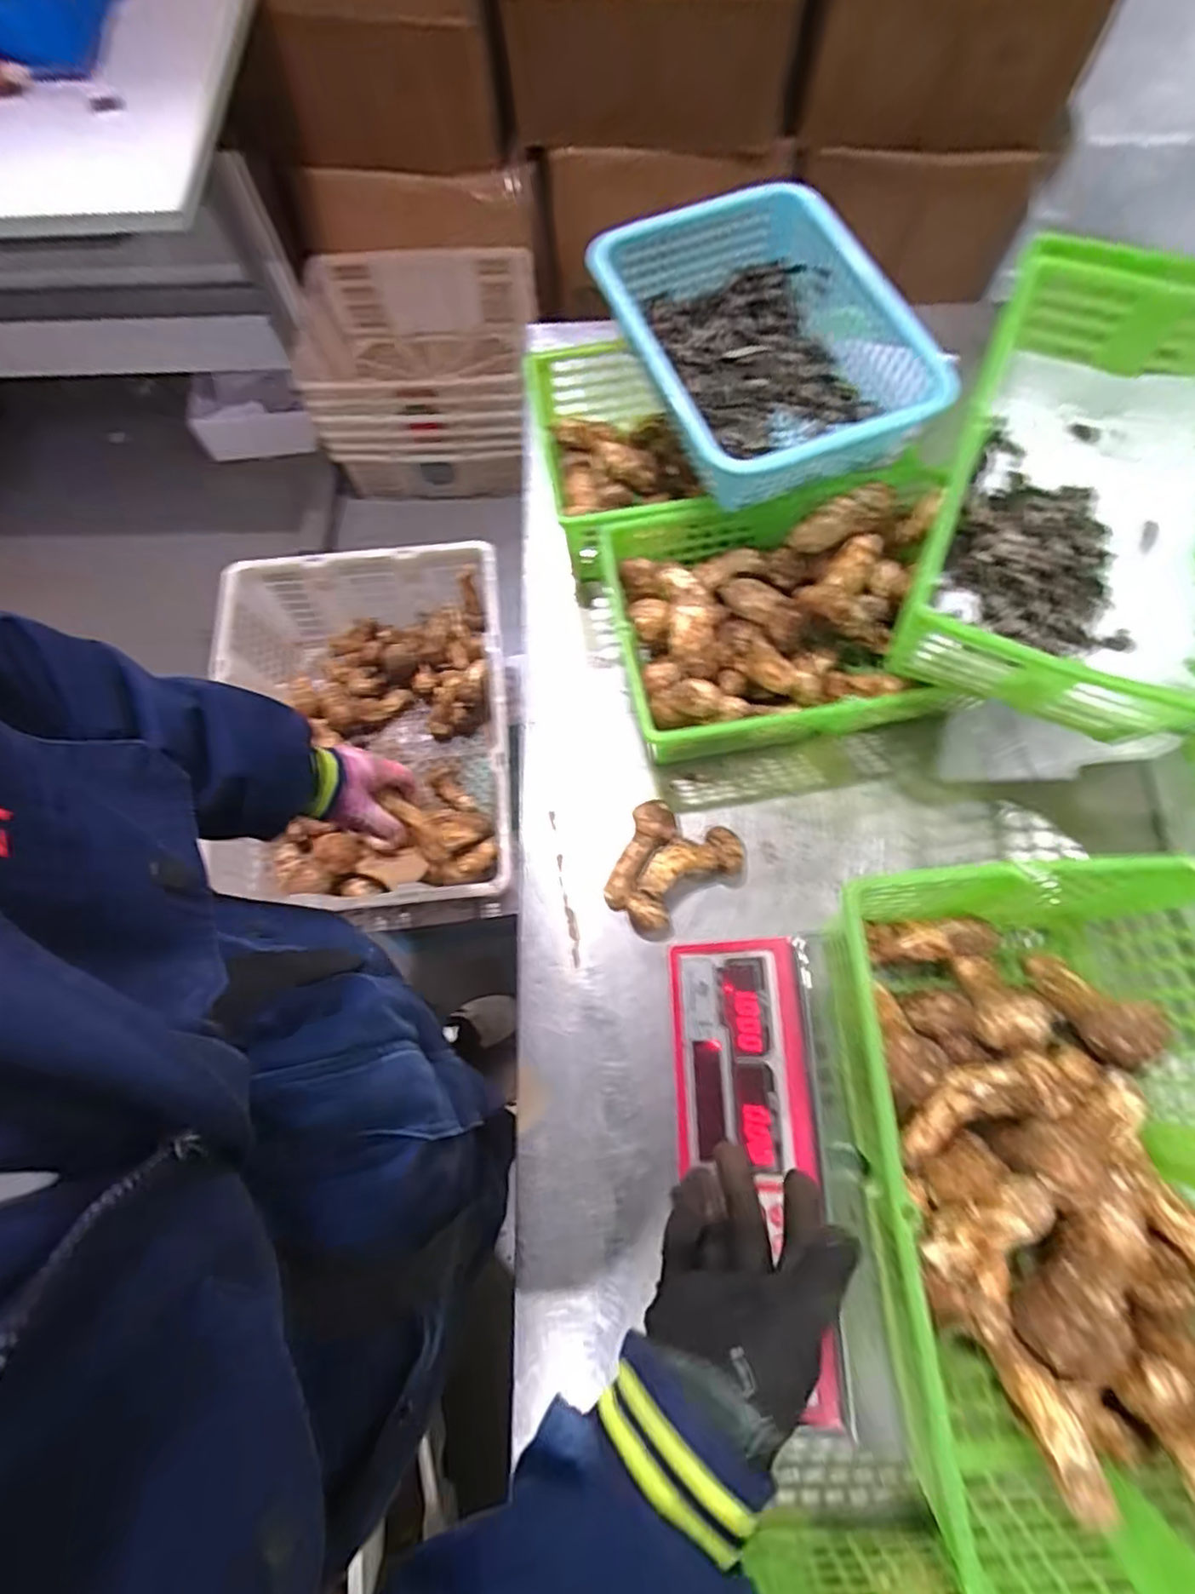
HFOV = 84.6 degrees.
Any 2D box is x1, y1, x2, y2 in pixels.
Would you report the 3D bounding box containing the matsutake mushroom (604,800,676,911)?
[{"bbox_3d":[0.039,0.053,0.585,0.038,0.030,0.100,20,76,7],"label":"matsutake mushroom"}]

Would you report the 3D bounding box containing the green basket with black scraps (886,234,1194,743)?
[{"bbox_3d":[0.382,-0.234,0.512,0.219,0.097,0.359,21,76,8],"label":"green basket with black scraps"}]

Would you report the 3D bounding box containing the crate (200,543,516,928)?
[{"bbox_3d":[-0.290,-0.077,0.871,0.353,0.179,0.477,-9,74,-1],"label":"crate"}]

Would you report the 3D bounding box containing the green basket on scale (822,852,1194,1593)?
[{"bbox_3d":[0.261,0.215,0.376,0.215,0.109,0.335,-4,74,1],"label":"green basket on scale"}]

